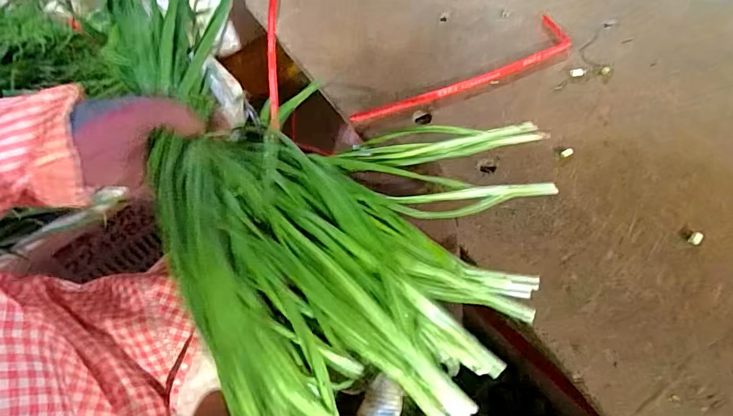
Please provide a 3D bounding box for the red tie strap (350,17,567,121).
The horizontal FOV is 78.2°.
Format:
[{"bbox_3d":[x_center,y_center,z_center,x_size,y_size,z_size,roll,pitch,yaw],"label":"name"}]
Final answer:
[{"bbox_3d":[0.128,-0.160,0.542,0.304,0.009,0.066,-30,51,-15],"label":"red tie strap"}]

